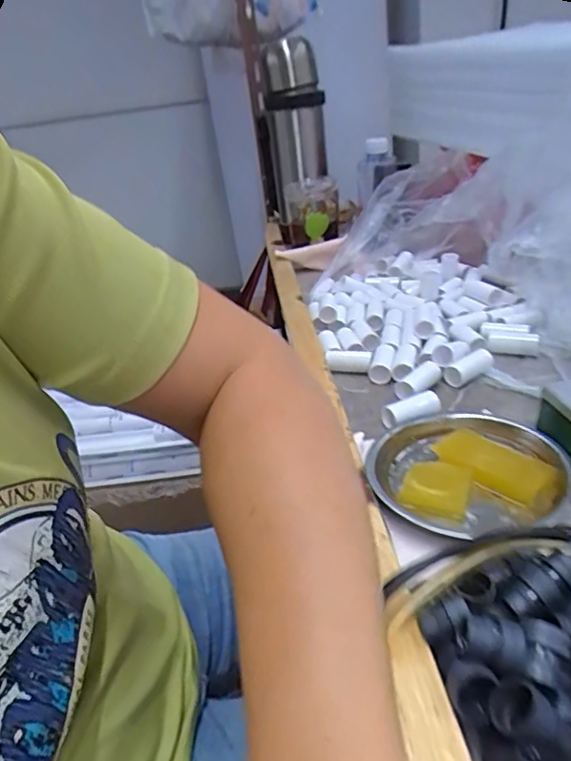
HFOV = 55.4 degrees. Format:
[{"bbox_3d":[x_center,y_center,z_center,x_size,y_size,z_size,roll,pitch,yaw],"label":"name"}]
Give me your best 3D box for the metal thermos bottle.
[{"bbox_3d":[0.017,-0.435,0.944,0.096,0.260,0.099,-7,28,-1],"label":"metal thermos bottle"}]

